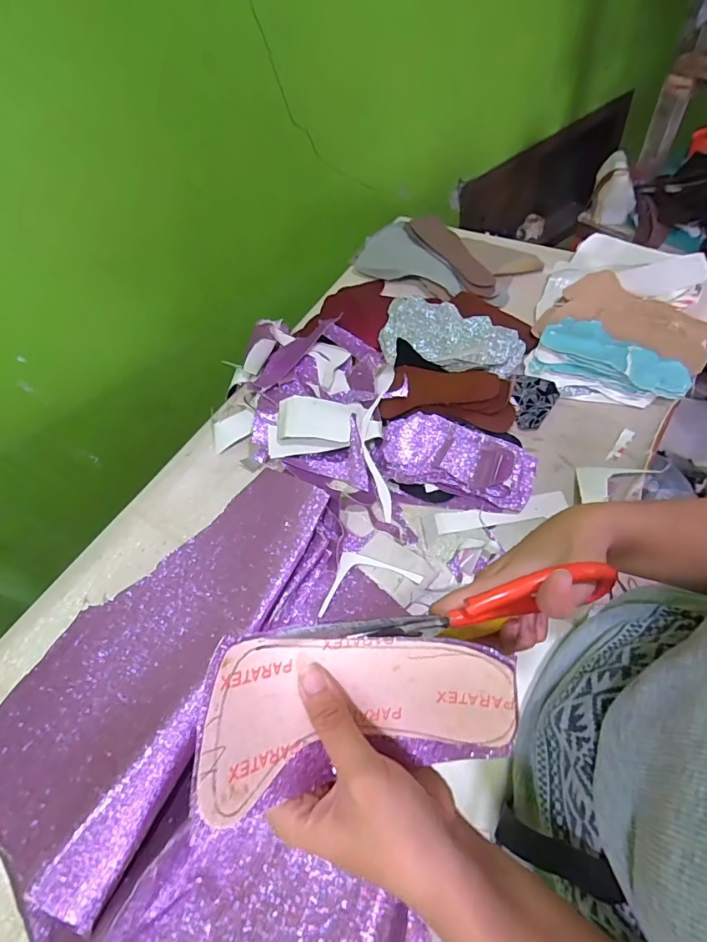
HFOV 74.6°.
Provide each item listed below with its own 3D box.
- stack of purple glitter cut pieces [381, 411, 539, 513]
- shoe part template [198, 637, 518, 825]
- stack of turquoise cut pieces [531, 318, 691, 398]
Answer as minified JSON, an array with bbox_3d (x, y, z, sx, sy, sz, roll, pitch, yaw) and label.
[{"bbox_3d":[0.136,-0.024,0.613,0.201,0.041,0.108,13,61,19],"label":"stack of purple glitter cut pieces"},{"bbox_3d":[0.003,0.116,0.229,0.144,0.036,0.067,-3,60,-9],"label":"shoe part template"},{"bbox_3d":[0.367,-0.159,0.666,0.203,0.050,0.111,20,63,22],"label":"stack of turquoise cut pieces"}]

